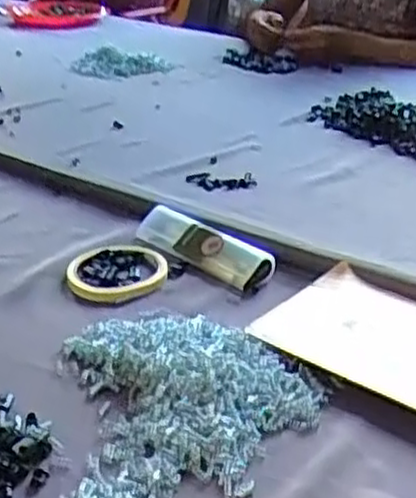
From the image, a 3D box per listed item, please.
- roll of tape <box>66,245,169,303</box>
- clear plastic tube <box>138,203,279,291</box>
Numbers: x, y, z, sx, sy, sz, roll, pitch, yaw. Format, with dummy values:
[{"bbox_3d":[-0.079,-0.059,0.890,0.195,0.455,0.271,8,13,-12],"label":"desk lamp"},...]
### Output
[{"bbox_3d":[-0.081,0.018,0.704,0.086,0.012,0.109,6,25,7],"label":"roll of tape"},{"bbox_3d":[-0.008,-0.005,0.739,0.151,0.030,0.049,24,32,39],"label":"clear plastic tube"}]

